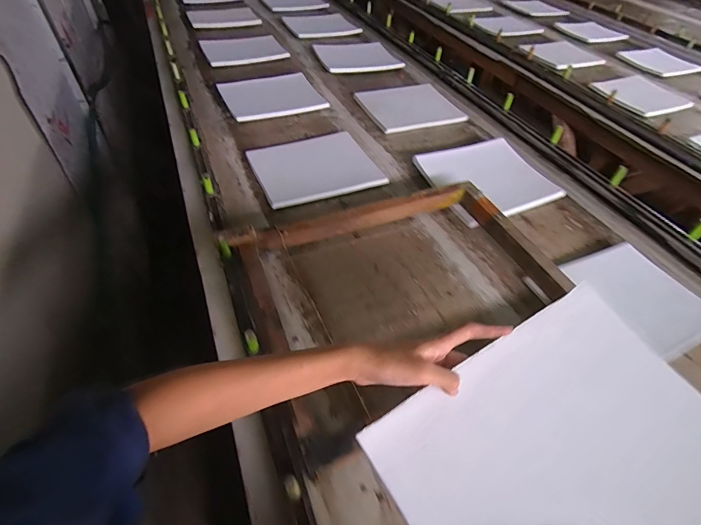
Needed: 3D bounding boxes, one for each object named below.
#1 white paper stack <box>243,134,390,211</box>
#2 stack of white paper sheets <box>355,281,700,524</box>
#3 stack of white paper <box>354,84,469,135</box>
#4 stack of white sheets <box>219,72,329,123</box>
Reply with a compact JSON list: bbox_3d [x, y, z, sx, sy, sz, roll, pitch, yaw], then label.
[{"bbox_3d":[-0.083,-0.229,0.845,0.274,0.015,0.228,-17,53,-19],"label":"white paper stack"},{"bbox_3d":[0.174,0.167,0.302,0.261,0.020,0.204,-32,64,-6],"label":"stack of white paper sheets"},{"bbox_3d":[0.174,-0.462,1.062,0.261,0.028,0.242,-13,51,-16],"label":"stack of white paper"},{"bbox_3d":[-0.227,-0.488,1.042,0.269,0.024,0.210,-23,55,-23],"label":"stack of white sheets"}]

